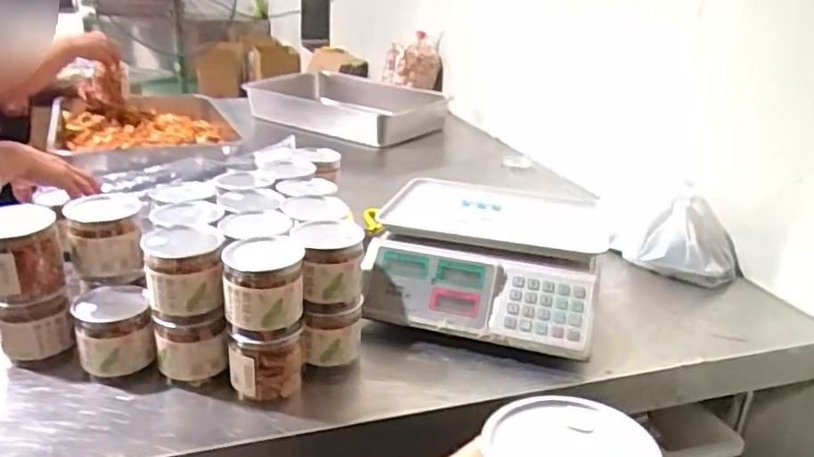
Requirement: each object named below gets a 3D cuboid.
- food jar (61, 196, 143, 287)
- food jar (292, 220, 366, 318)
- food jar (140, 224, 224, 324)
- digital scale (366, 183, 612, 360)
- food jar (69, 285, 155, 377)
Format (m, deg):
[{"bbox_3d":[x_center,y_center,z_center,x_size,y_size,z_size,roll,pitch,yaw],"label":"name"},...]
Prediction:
[{"bbox_3d":[-0.382,0.013,0.813,0.087,0.097,0.096,-8,25,-26],"label":"food jar"},{"bbox_3d":[-0.095,0.049,0.782,0.076,0.090,0.083,3,23,-1],"label":"food jar"},{"bbox_3d":[-0.255,0.054,0.737,0.085,0.086,0.087,-2,23,-12],"label":"food jar"},{"bbox_3d":[0.119,0.051,0.981,0.324,0.134,0.332,8,23,11],"label":"digital scale"},{"bbox_3d":[-0.348,0.118,0.762,0.083,0.084,0.085,-6,25,-22],"label":"food jar"}]

